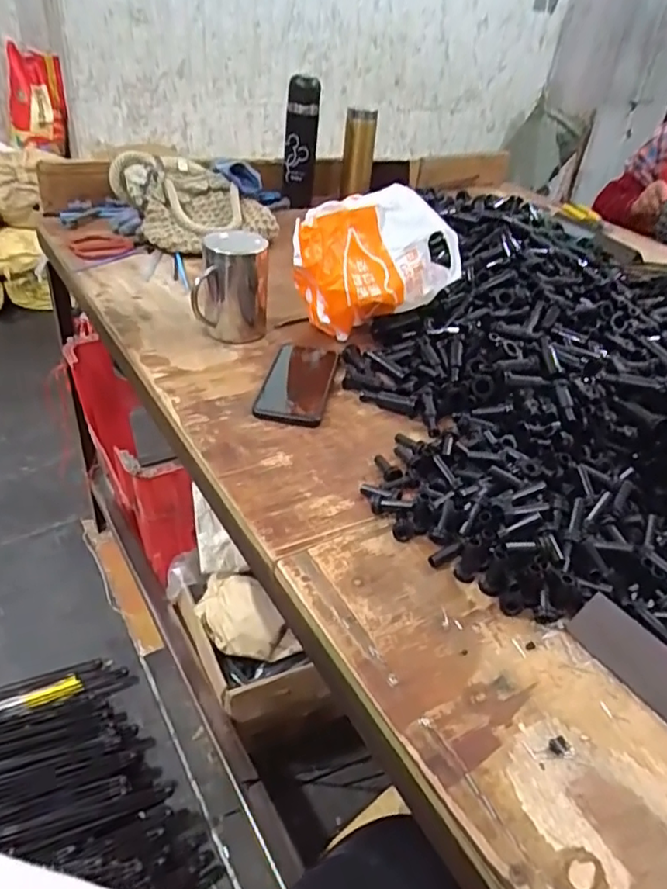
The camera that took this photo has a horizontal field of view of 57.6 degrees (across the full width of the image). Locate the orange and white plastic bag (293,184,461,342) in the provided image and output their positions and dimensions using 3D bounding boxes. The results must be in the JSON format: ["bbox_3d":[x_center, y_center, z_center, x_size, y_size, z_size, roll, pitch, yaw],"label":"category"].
[{"bbox_3d":[0.049,-0.217,0.775,0.201,0.167,0.104,-14,42,-26],"label":"orange and white plastic bag"}]

